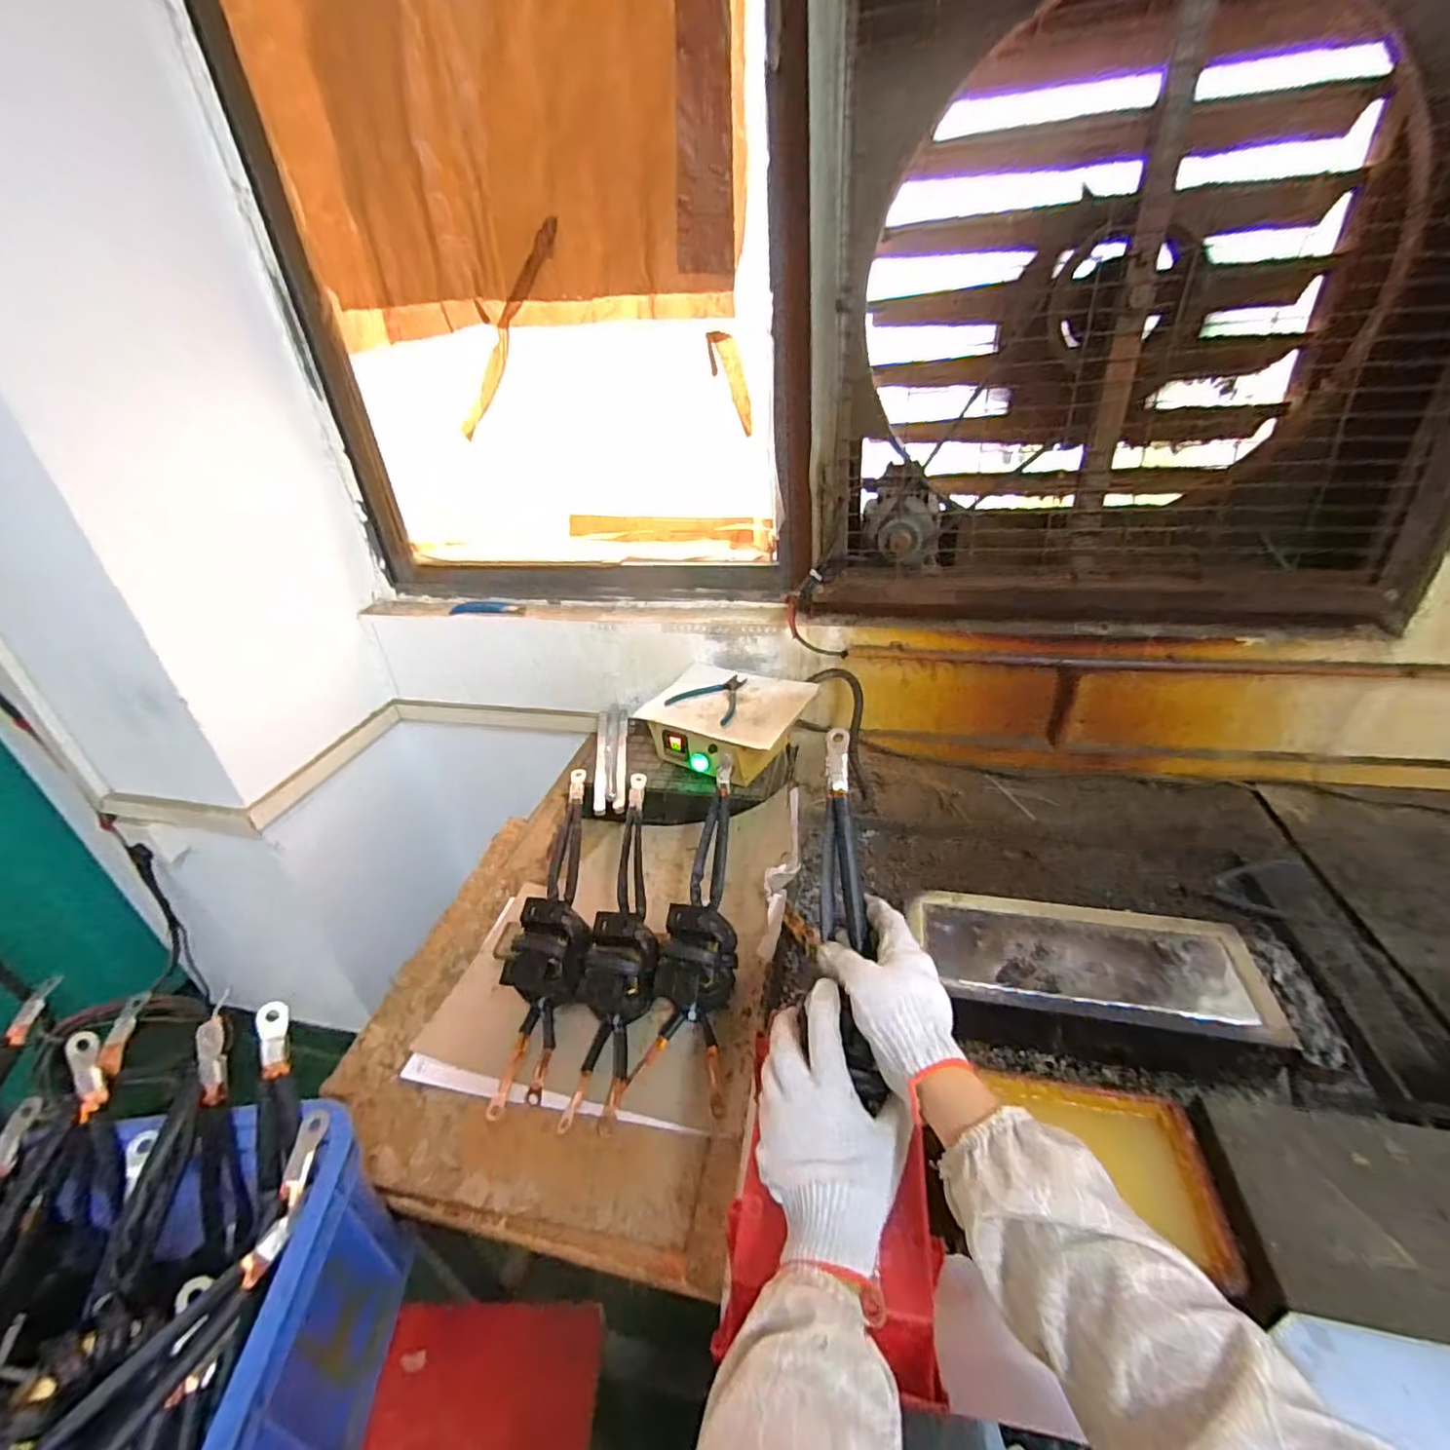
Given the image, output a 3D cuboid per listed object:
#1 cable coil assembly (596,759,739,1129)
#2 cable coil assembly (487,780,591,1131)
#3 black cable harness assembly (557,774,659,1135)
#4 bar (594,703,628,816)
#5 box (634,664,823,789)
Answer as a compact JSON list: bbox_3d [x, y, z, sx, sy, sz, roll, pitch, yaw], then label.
[{"bbox_3d":[-0.032,0.240,0.760,0.114,0.104,0.453,3,58,13],"label":"cable coil assembly"},{"bbox_3d":[-0.208,0.237,0.779,0.079,0.084,0.423,-2,55,6],"label":"cable coil assembly"},{"bbox_3d":[-0.122,0.241,0.765,0.091,0.074,0.437,-2,53,5],"label":"black cable harness assembly"},{"bbox_3d":[-0.200,0.048,1.093,0.054,0.016,0.323,-7,32,-3],"label":"bar"},{"bbox_3d":[0.006,0.000,1.070,0.245,0.104,0.192,14,37,28],"label":"box"}]

